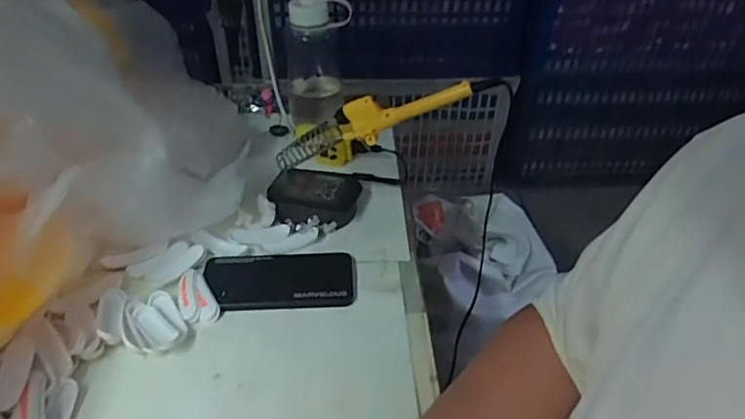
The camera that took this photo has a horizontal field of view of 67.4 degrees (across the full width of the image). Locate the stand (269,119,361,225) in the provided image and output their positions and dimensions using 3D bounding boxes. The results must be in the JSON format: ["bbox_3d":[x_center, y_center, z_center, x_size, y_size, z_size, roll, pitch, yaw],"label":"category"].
[{"bbox_3d":[-0.070,-0.042,0.668,0.111,0.100,0.083,0,38,-3],"label":"stand"}]

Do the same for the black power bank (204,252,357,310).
[{"bbox_3d":[-0.097,0.071,0.595,0.156,0.010,0.077,-1,38,-4],"label":"black power bank"}]

